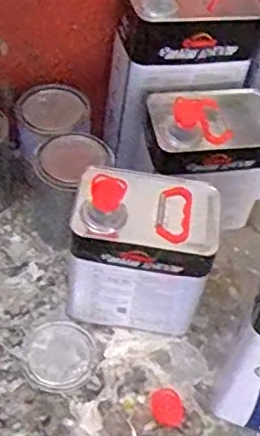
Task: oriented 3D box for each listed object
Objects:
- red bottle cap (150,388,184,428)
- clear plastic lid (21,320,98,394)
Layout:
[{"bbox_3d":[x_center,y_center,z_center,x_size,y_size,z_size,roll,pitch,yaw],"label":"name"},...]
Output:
[{"bbox_3d":[0.045,0.227,0.757,0.039,0.008,0.049,-8,52,-13],"label":"red bottle cap"},{"bbox_3d":[-0.087,0.171,0.794,0.090,0.010,0.101,7,50,-1],"label":"clear plastic lid"}]

